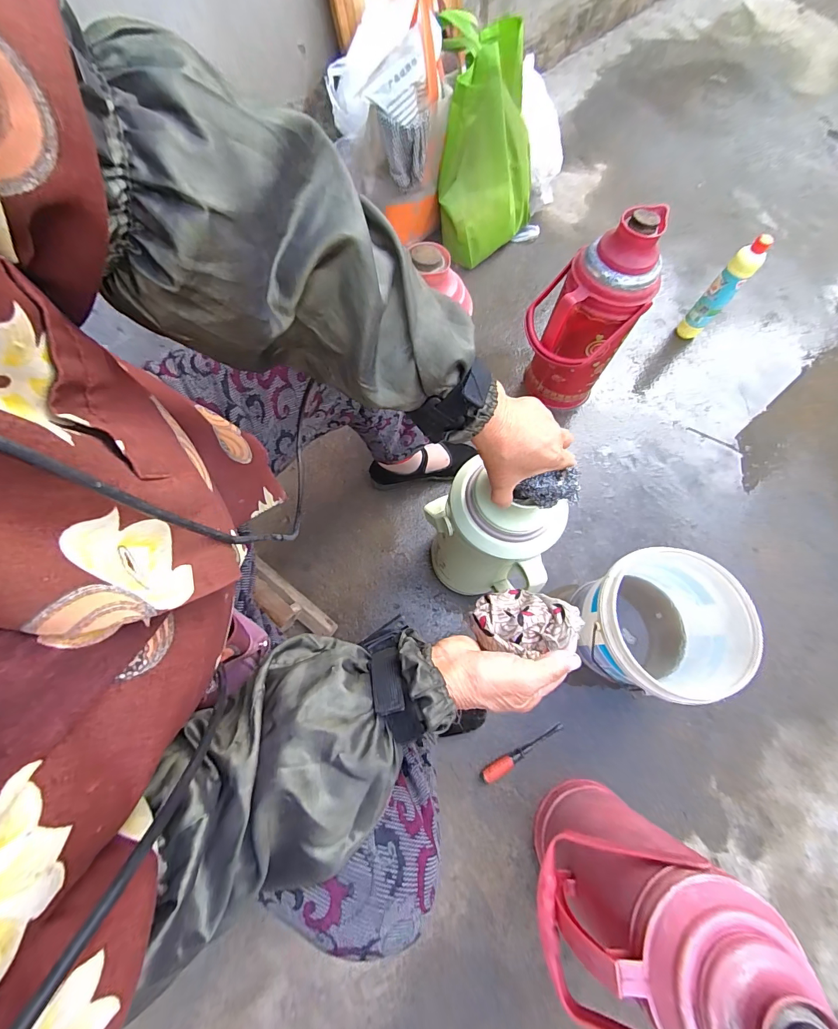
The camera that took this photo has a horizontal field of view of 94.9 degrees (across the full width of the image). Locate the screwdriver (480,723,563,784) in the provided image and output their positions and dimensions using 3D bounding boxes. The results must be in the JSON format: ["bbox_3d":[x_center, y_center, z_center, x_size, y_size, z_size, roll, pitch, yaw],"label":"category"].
[{"bbox_3d":[0.177,0.400,0.650,0.164,0.021,0.020,-28,73,-11],"label":"screwdriver"}]

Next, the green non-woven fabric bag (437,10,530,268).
[{"bbox_3d":[0.143,-0.866,0.920,0.275,0.411,0.160,-38,60,-14],"label":"green non-woven fabric bag"}]

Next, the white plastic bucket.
[{"bbox_3d":[0.375,0.181,0.637,0.208,0.191,0.206,1,70,-2],"label":"white plastic bucket"}]

